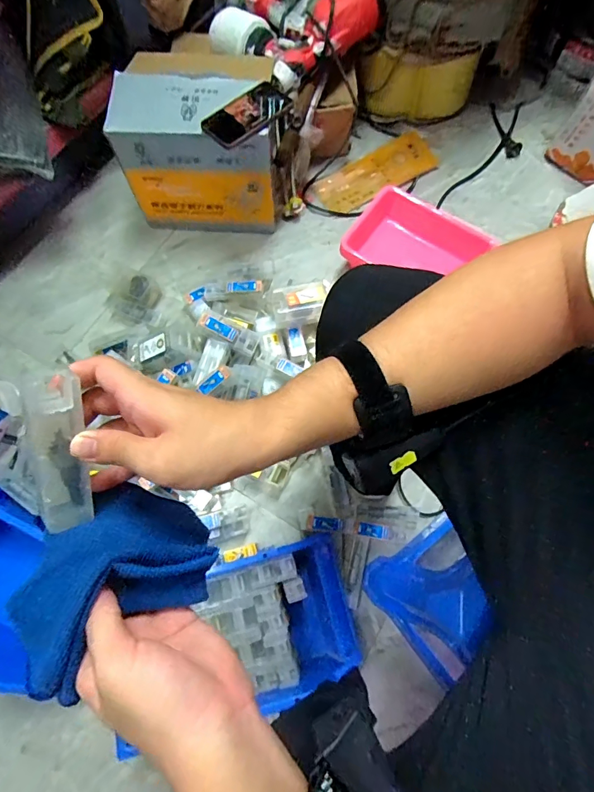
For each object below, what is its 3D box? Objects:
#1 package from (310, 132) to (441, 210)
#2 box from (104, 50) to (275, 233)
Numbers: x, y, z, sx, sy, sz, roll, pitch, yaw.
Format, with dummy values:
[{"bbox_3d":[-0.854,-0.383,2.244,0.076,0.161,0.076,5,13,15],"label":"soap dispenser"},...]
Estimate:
[{"bbox_3d":[0.191,-0.544,1.024,0.306,0.020,0.110,-29,93,-6],"label":"package"},{"bbox_3d":[-0.196,-0.549,0.897,0.290,0.273,0.258,1,72,0],"label":"box"}]

